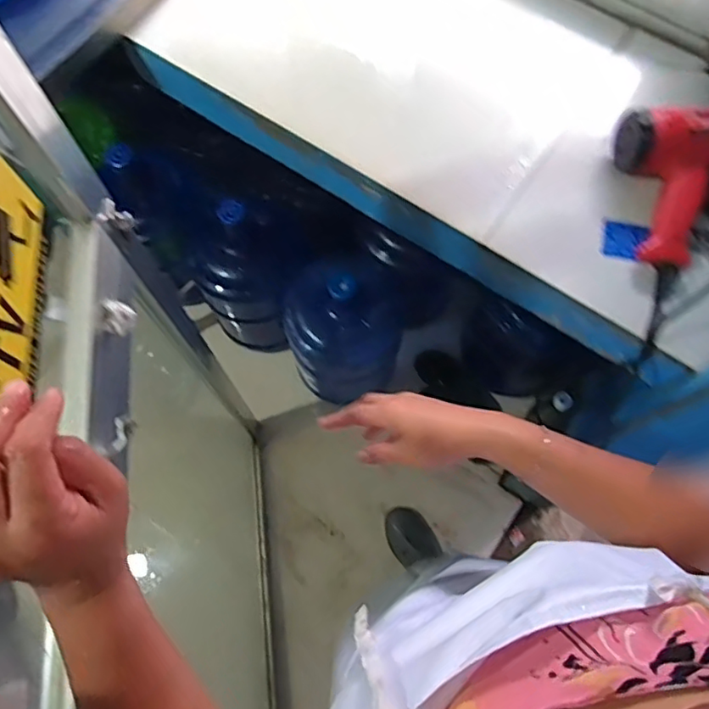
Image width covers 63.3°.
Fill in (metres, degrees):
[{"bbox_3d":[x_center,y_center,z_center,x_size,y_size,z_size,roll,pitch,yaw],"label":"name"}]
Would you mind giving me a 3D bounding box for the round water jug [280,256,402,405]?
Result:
[{"bbox_3d":[-0.020,-0.064,1.303,0.252,0.431,0.248,0,71,0],"label":"round water jug"}]

